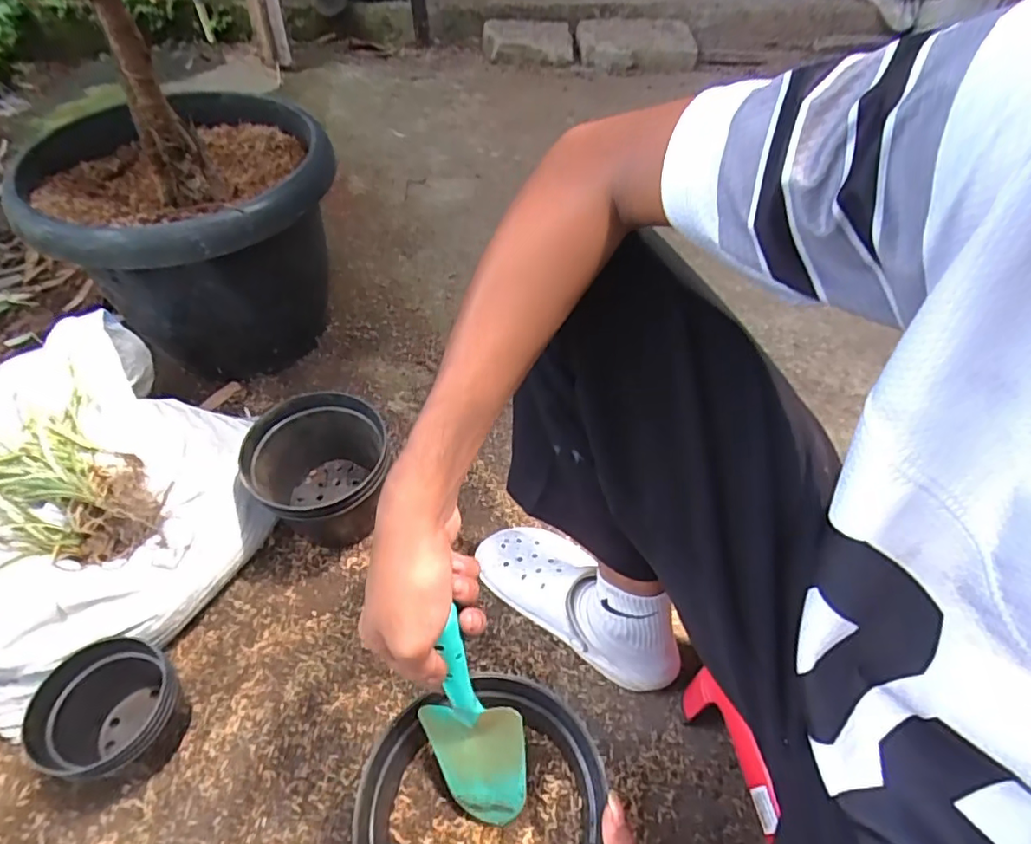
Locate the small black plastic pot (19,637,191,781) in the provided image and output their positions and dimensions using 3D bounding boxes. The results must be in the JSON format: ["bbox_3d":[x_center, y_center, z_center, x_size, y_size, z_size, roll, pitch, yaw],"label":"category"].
[{"bbox_3d":[-0.417,0.305,0.607,0.127,0.123,0.119,1,52,-1],"label":"small black plastic pot"}]

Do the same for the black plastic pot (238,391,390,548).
[{"bbox_3d":[-0.254,0.069,0.773,0.172,0.167,0.177,1,52,-1],"label":"black plastic pot"}]

